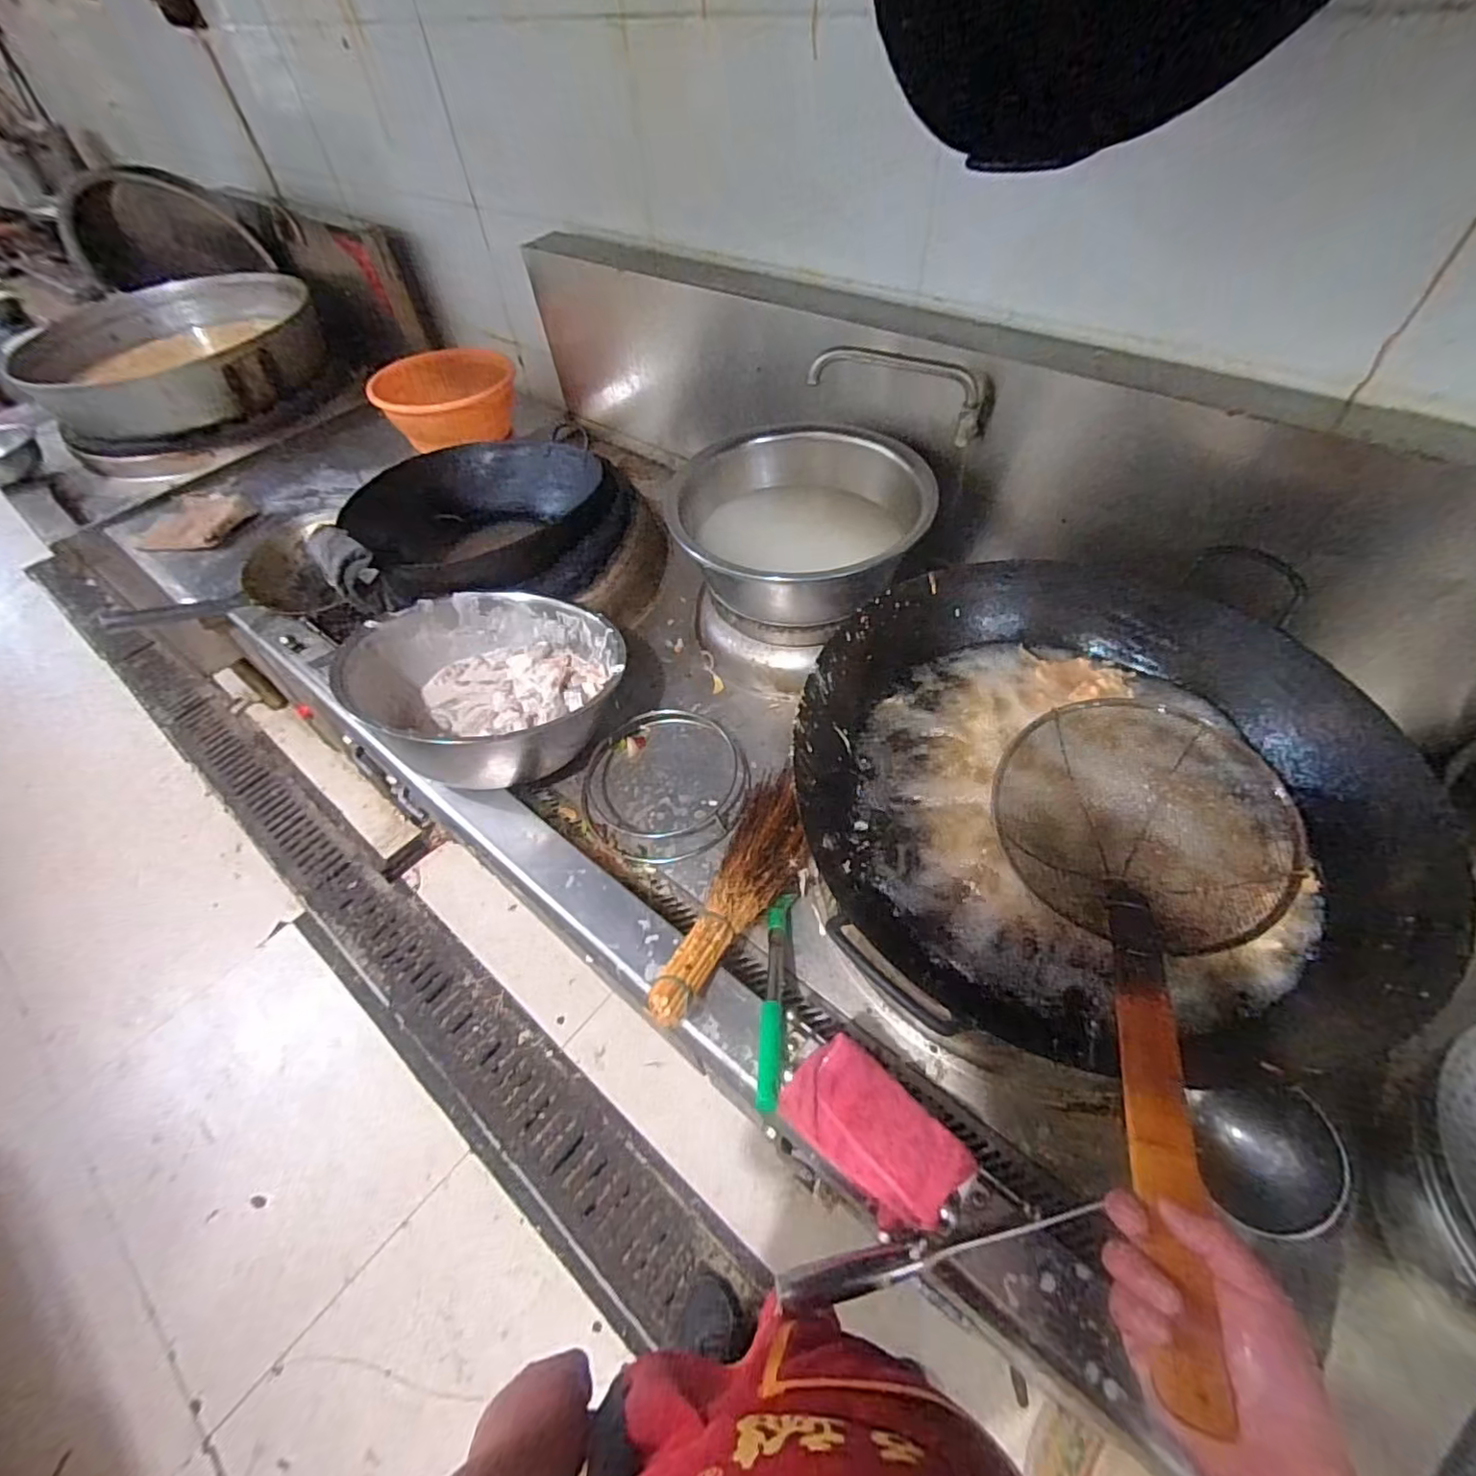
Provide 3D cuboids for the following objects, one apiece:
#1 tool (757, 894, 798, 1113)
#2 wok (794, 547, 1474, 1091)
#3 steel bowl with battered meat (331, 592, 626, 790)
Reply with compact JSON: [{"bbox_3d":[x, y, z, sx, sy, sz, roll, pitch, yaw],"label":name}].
[{"bbox_3d":[0.042,0.283,0.736,0.028,0.032,0.273,2,33,7],"label":"tool"},{"bbox_3d":[0.376,0.058,0.725,0.609,0.172,0.561,-3,51,2],"label":"wok"},{"bbox_3d":[-0.376,-0.097,0.986,0.374,0.150,0.337,-33,56,-20],"label":"steel bowl with battered meat"}]

